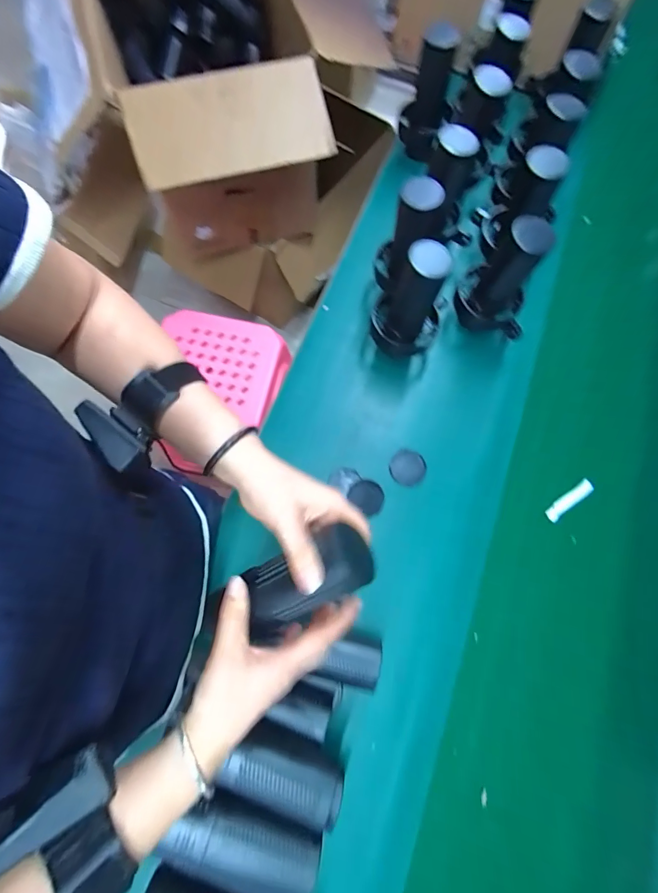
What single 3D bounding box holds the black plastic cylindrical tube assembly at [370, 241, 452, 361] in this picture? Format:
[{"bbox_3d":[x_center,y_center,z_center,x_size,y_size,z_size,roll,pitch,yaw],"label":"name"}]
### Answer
[{"bbox_3d":[0.108,-0.187,0.517,0.092,0.171,0.086,0,73,-2],"label":"black plastic cylindrical tube assembly"}]

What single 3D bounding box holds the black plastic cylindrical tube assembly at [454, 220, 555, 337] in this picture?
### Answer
[{"bbox_3d":[0.242,-0.224,0.523,0.112,0.138,0.073,33,75,8],"label":"black plastic cylindrical tube assembly"}]

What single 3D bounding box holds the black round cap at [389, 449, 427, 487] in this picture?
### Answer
[{"bbox_3d":[0.109,0.030,0.532,0.048,0.005,0.047,19,74,4],"label":"black round cap"}]

